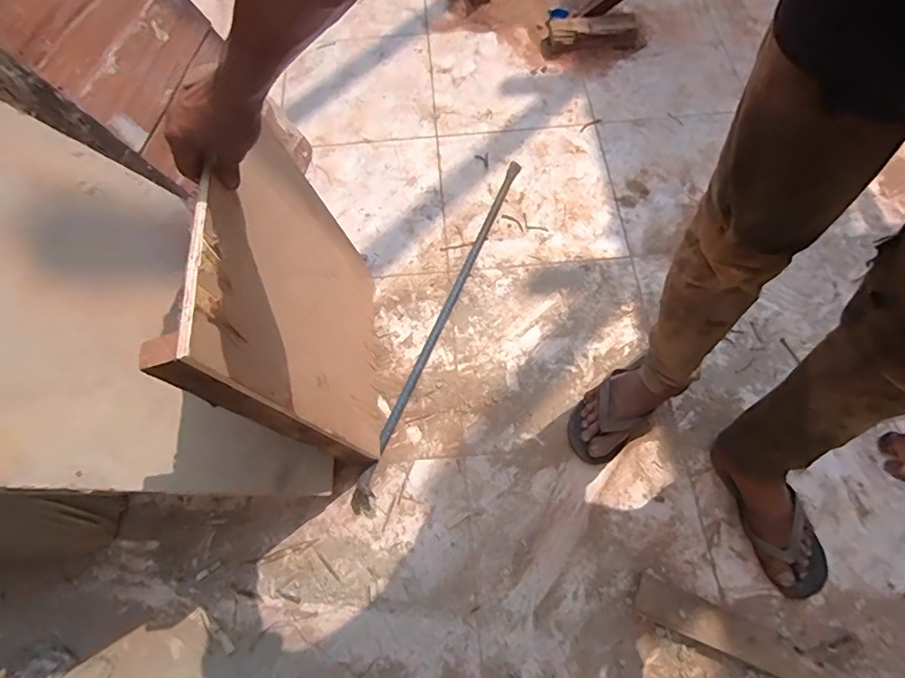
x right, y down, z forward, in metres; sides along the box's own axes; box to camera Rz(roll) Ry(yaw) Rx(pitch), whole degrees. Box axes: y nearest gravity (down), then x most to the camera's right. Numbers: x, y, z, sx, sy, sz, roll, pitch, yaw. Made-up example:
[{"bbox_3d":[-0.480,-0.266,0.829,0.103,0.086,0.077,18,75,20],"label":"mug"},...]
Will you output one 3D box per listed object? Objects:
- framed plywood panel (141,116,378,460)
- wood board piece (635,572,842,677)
[{"bbox_3d":[-0.224,-0.050,0.764,0.049,0.515,0.391,-10,64,8],"label":"framed plywood panel"},{"bbox_3d":[0.454,0.471,0.789,0.326,0.021,0.061,22,68,12],"label":"wood board piece"}]

